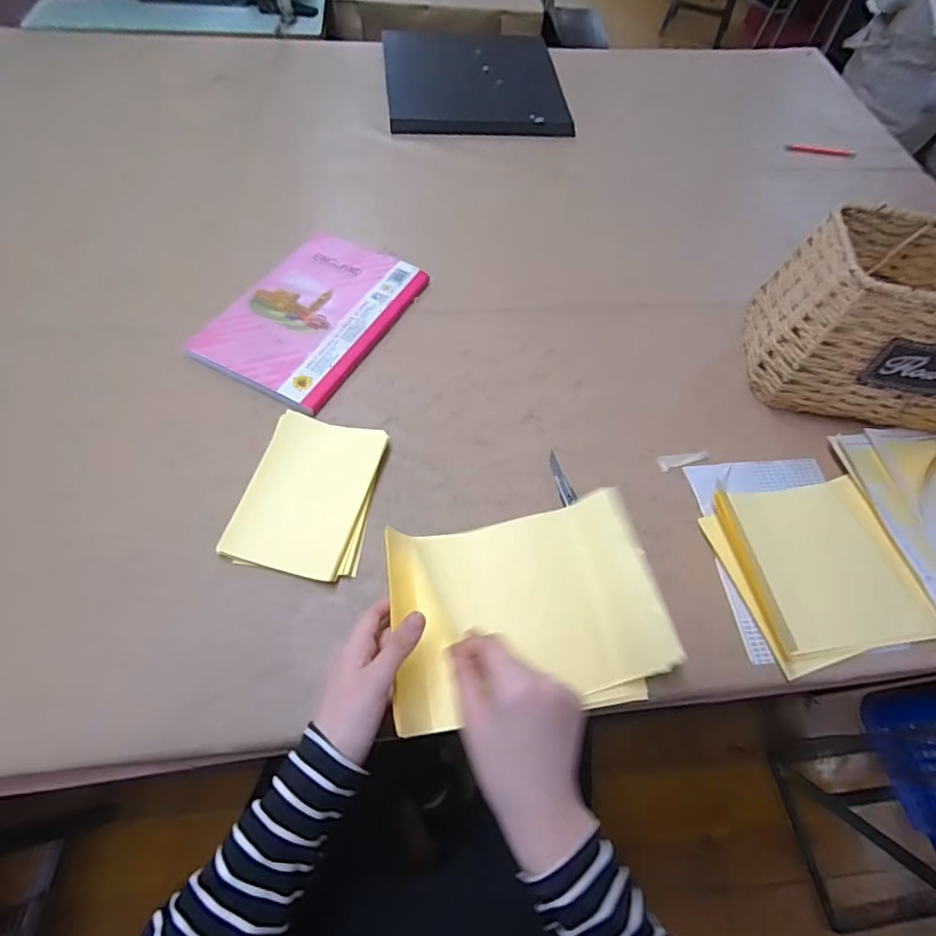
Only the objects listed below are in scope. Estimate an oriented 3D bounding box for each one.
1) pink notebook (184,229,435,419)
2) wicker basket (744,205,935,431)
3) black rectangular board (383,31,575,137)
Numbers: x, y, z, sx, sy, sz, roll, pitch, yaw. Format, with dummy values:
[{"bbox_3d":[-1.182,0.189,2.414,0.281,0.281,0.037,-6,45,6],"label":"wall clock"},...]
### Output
[{"bbox_3d":[-0.187,-0.190,0.630,0.182,0.013,0.255,26,62,11],"label":"pink notebook"},{"bbox_3d":[0.454,-0.152,0.567,0.240,0.177,0.150,12,60,3],"label":"wicker basket"},{"bbox_3d":[0.011,-0.683,0.919,0.302,0.032,0.301,-4,61,-7],"label":"black rectangular board"}]

